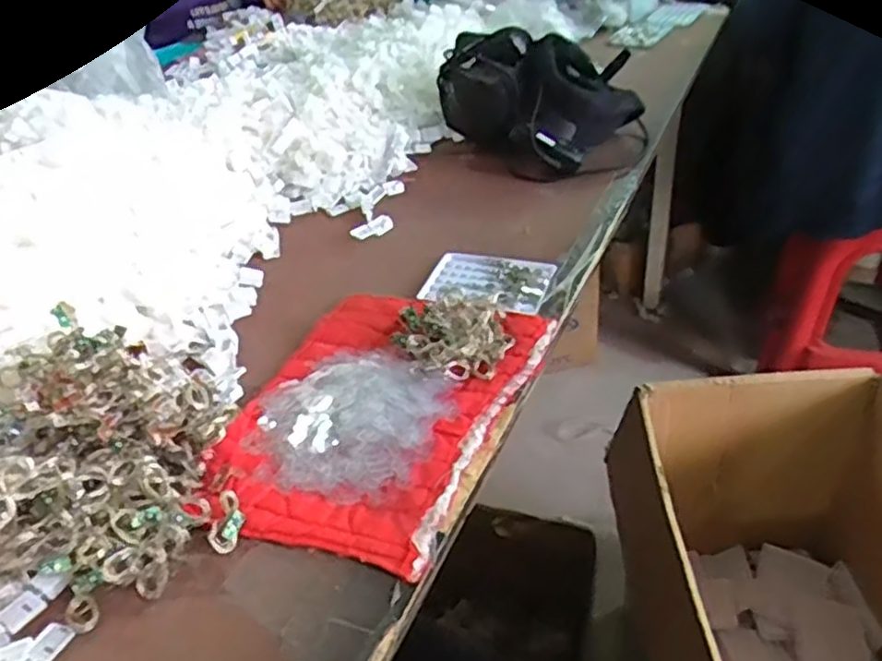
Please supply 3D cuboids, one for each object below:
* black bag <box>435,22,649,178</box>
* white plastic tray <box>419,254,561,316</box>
[{"bbox_3d":[0.145,-0.357,1.048,0.256,0.137,0.222,25,47,34],"label":"black bag"},{"bbox_3d":[0.049,-0.053,0.760,0.132,0.011,0.096,9,38,20],"label":"white plastic tray"}]

